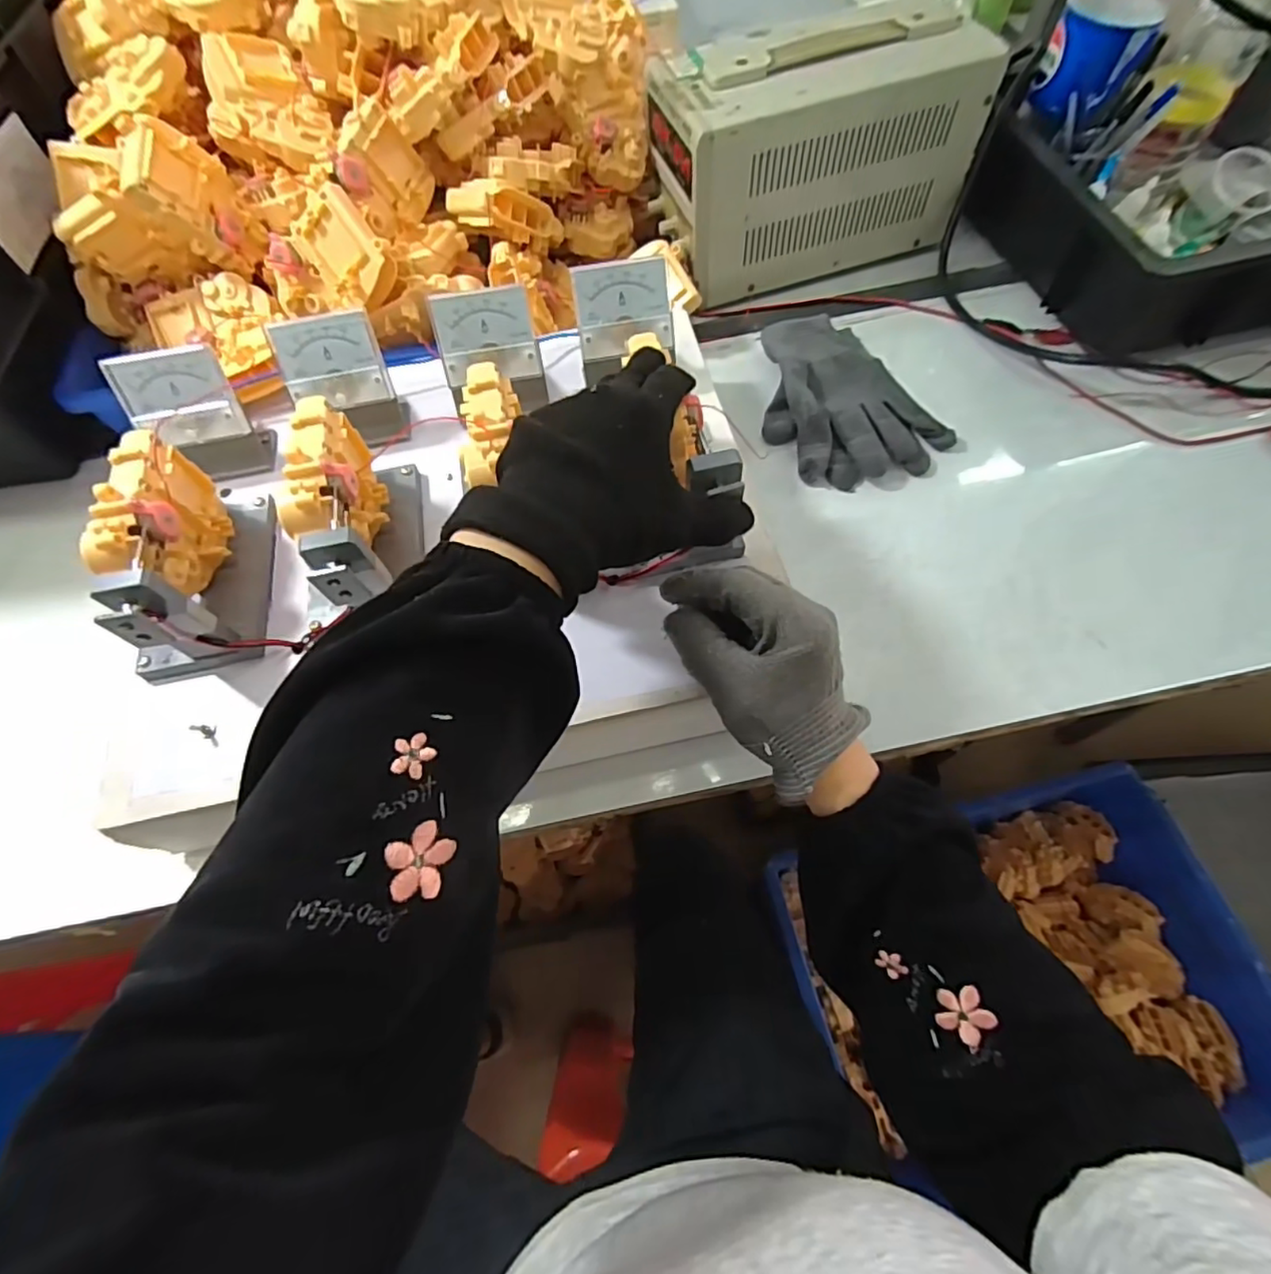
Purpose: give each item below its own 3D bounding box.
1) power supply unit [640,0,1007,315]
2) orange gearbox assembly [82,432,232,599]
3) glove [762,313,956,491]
[{"bbox_3d":[0.150,-0.421,0.544,0.260,0.149,0.127,-15,64,-5],"label":"power supply unit"},{"bbox_3d":[-0.265,-0.062,0.349,0.033,0.070,0.090,-12,64,-4],"label":"orange gearbox assembly"},{"bbox_3d":[0.168,-0.195,0.503,0.123,0.030,0.171,-21,65,-8],"label":"glove"}]

